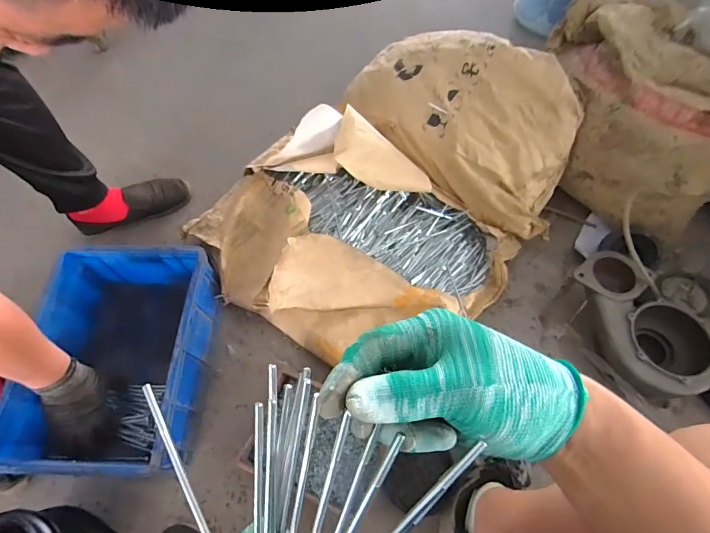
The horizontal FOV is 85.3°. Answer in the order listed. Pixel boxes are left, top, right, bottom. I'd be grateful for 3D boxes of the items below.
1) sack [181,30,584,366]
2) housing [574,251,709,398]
[{"bbox_3d":[0.055,-0.180,0.825,0.613,0.236,0.735,37,69,19],"label":"sack"},{"bbox_3d":[0.544,0.113,0.762,0.164,0.101,0.283,-17,63,-7],"label":"housing"}]

